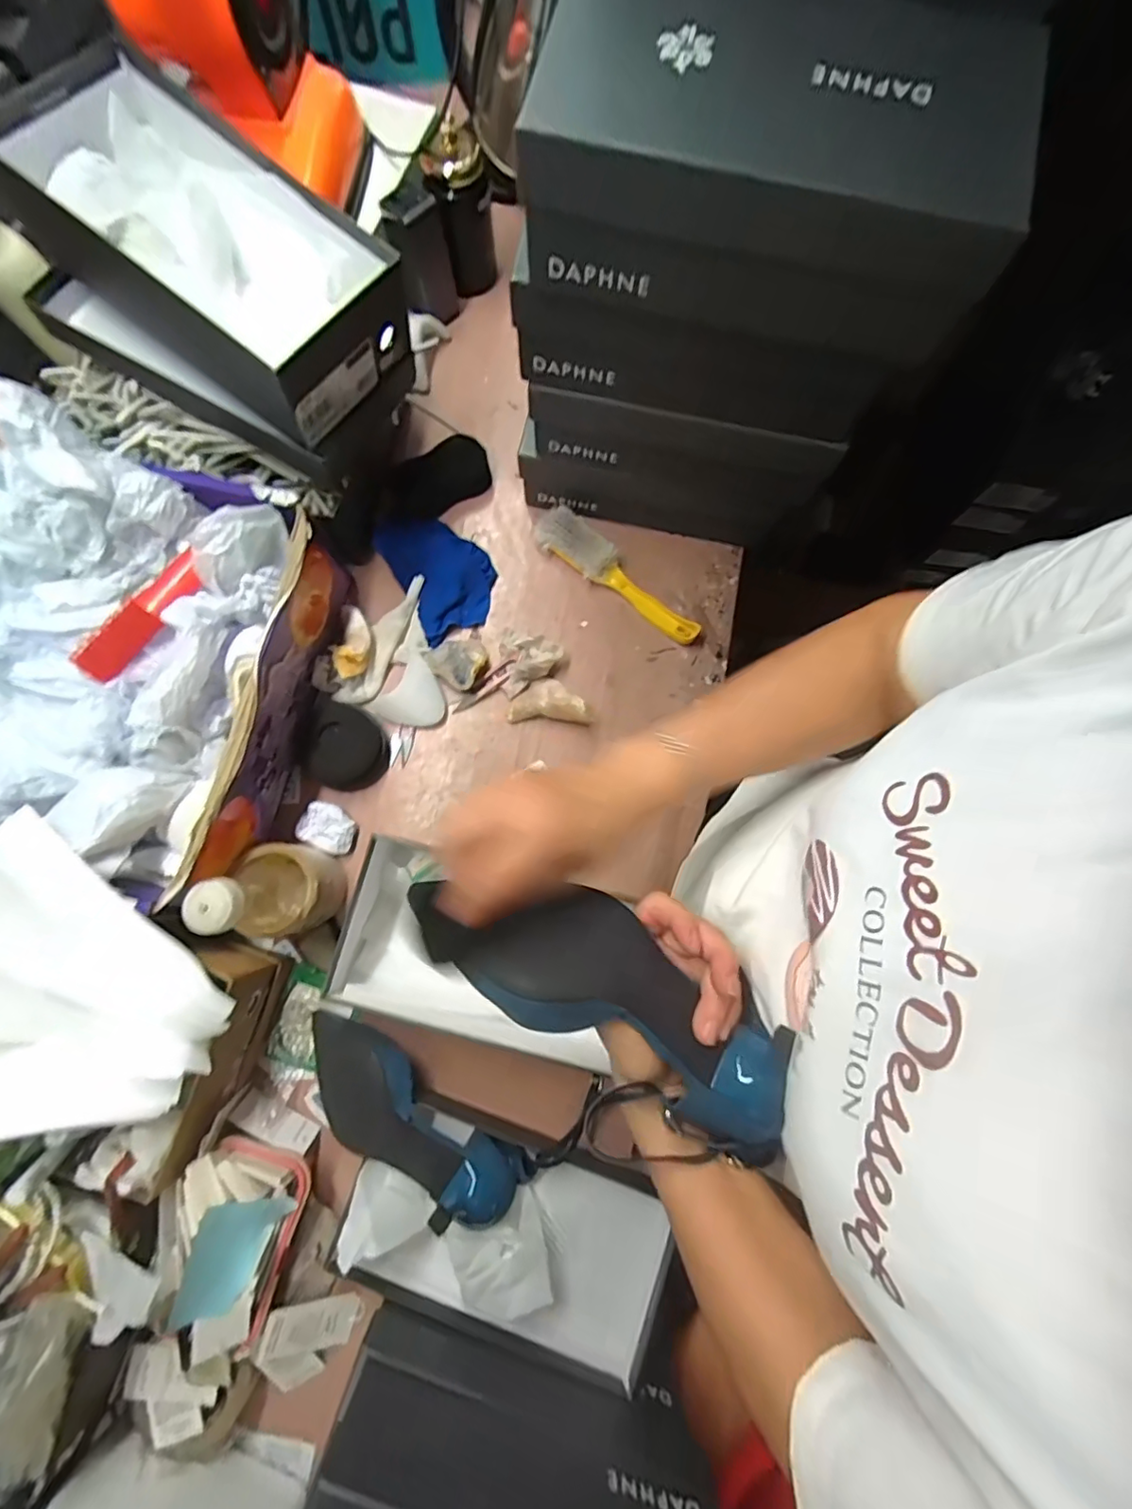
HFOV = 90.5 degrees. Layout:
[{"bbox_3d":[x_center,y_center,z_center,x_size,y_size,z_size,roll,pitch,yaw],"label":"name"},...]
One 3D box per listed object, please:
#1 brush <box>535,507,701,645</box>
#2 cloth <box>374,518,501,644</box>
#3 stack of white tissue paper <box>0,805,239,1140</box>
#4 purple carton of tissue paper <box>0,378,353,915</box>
[{"bbox_3d":[0.064,-0.211,0.659,0.229,0.040,0.047,37,81,5],"label":"brush"},{"bbox_3d":[-0.147,-0.218,0.665,0.108,0.030,0.145,-31,94,-14],"label":"cloth"},{"bbox_3d":[-0.458,0.179,0.436,0.318,0.065,0.234,-11,80,-4],"label":"stack of white tissue paper"},{"bbox_3d":[-0.416,-0.080,0.535,0.282,0.185,0.382,14,80,1],"label":"purple carton of tissue paper"}]

